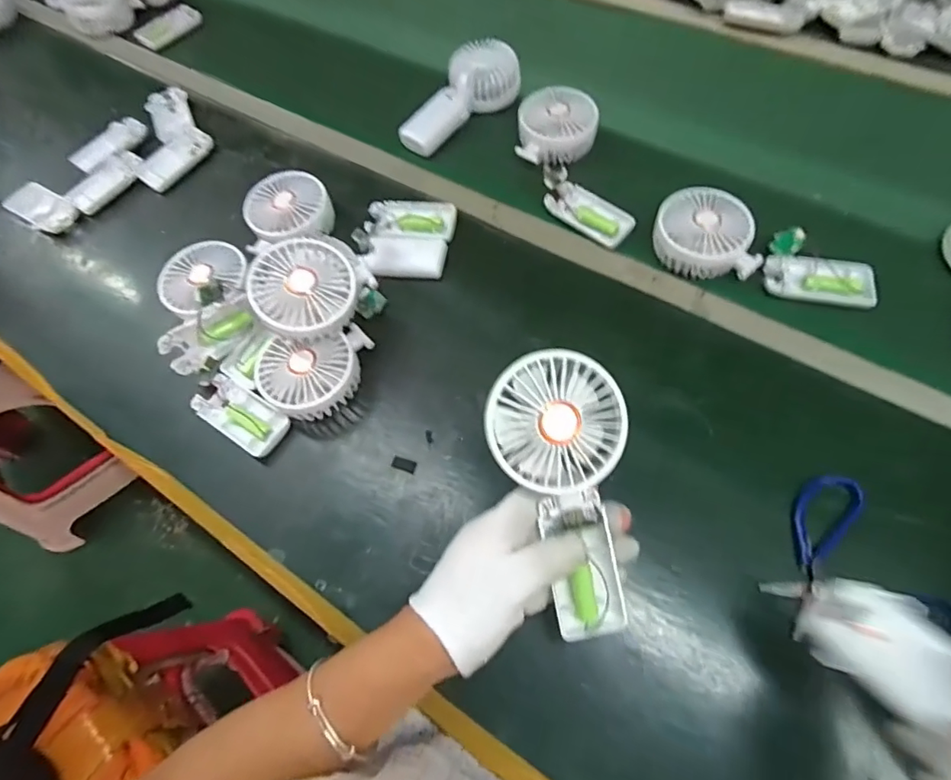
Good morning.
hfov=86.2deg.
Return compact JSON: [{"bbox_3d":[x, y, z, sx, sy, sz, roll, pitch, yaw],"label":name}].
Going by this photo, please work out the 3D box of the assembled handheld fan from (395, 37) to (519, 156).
[{"bbox_3d":[-0.015,-0.357,0.625,0.081,0.047,0.172,31,69,18],"label":"assembled handheld fan"}]

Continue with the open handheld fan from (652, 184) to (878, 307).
[{"bbox_3d":[0.279,-0.133,0.495,0.205,0.039,0.081,22,67,14],"label":"open handheld fan"}]

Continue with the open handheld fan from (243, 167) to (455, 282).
[{"bbox_3d":[-0.136,-0.180,0.551,0.221,0.046,0.097,9,64,8],"label":"open handheld fan"}]

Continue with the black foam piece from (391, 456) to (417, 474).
[{"bbox_3d":[-0.064,0.067,0.455,0.023,0.004,0.012,19,66,13],"label":"black foam piece"}]

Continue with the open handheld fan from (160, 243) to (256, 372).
[{"bbox_3d":[-0.270,-0.090,0.511,0.086,0.053,0.130,-17,63,-5],"label":"open handheld fan"}]

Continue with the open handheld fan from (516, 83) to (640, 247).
[{"bbox_3d":[0.109,-0.249,0.566,0.088,0.036,0.208,-16,77,-5],"label":"open handheld fan"}]

